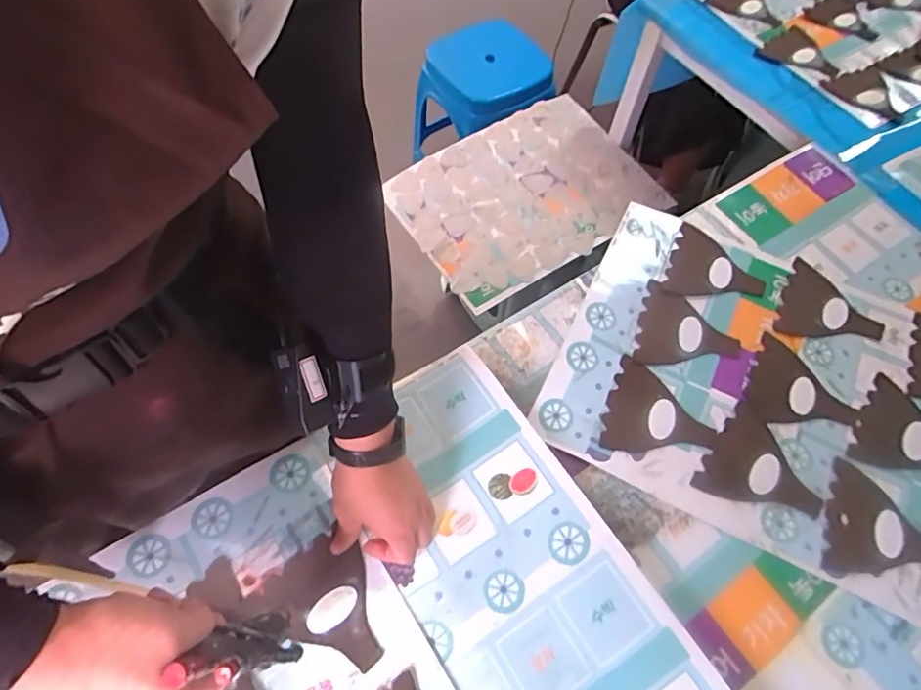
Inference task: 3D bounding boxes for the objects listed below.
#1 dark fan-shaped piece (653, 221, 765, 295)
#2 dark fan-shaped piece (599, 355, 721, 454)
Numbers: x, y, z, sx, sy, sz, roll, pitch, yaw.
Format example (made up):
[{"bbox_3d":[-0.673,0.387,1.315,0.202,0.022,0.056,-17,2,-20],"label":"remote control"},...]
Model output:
[{"bbox_3d":[0.336,-0.093,0.760,0.130,0.010,0.140,29,65,12],"label":"dark fan-shaped piece"},{"bbox_3d":[0.223,0.082,0.631,0.120,0.005,0.122,22,64,9],"label":"dark fan-shaped piece"}]

